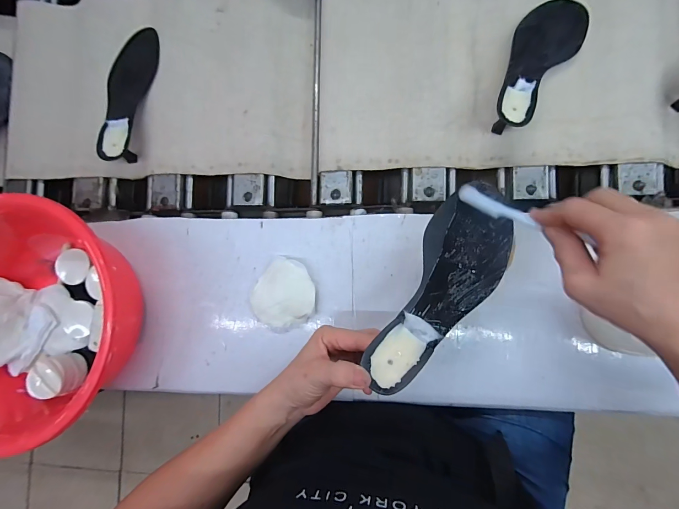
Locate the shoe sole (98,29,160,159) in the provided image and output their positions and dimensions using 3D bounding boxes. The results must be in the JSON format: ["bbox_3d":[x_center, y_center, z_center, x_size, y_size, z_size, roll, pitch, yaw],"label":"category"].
[{"bbox_3d":[-0.334,-0.250,0.502,0.067,0.039,0.216,7,88,8],"label":"shoe sole"}]

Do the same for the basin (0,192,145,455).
[{"bbox_3d":[-0.372,0.075,0.415,0.276,0.114,0.276,0,87,7],"label":"basin"}]

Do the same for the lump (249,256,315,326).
[{"bbox_3d":[-0.070,0.052,0.420,0.079,0.021,0.085,0,87,7],"label":"lump"}]

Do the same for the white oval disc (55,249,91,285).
[{"bbox_3d":[-0.372,0.016,0.454,0.044,0.011,0.045,29,91,8],"label":"white oval disc"}]

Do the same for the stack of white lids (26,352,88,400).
[{"bbox_3d":[-0.366,0.156,0.422,0.048,0.043,0.049,-17,85,6],"label":"stack of white lids"}]

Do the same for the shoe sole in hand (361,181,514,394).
[{"bbox_3d":[0.100,0.029,0.310,0.080,0.022,0.220,34,75,8],"label":"shoe sole in hand"}]

